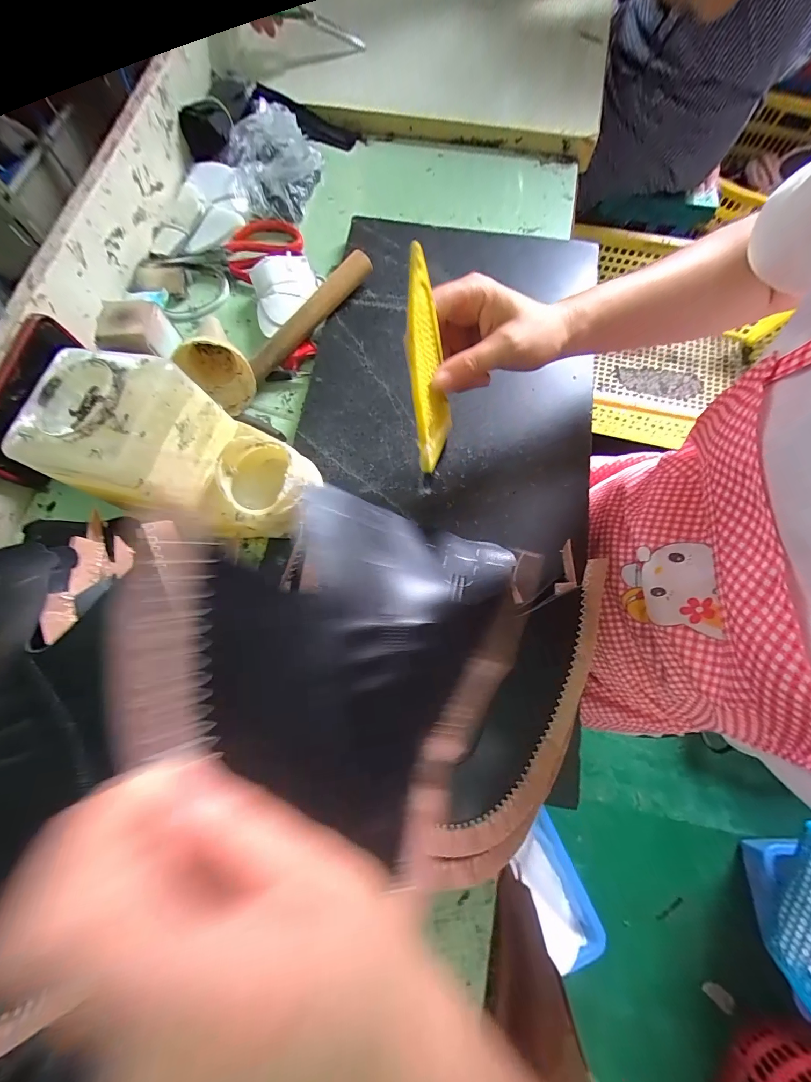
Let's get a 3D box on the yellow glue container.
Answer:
[{"bbox_3d":[-0.182,-0.072,0.307,0.198,0.111,0.115,20,75,7],"label":"yellow glue container"}]

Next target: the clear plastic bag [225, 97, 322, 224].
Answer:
[{"bbox_3d":[-0.173,-0.486,0.468,0.116,0.050,0.168,-30,75,-7],"label":"clear plastic bag"}]

